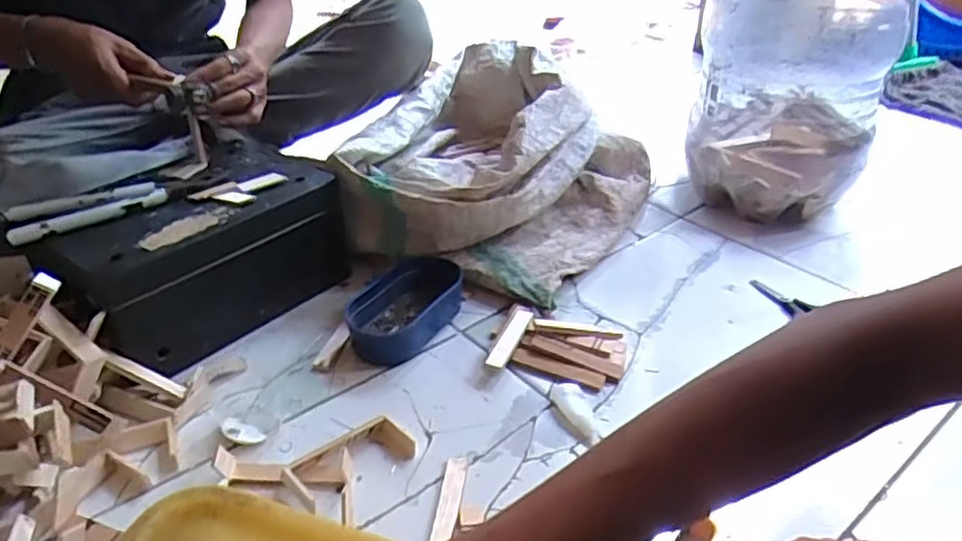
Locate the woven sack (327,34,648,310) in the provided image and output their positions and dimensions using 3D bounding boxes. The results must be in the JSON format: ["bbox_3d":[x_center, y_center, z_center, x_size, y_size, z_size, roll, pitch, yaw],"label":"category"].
[{"bbox_3d":[0.041,-0.158,0.936,0.341,0.175,0.432,10,36,17],"label":"woven sack"}]

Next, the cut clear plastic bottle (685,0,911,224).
[{"bbox_3d":[0.410,-0.235,0.929,0.224,0.272,0.197,14,37,21],"label":"cut clear plastic bottle"}]

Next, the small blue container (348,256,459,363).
[{"bbox_3d":[-0.079,0.041,0.755,0.088,0.050,0.146,17,38,25],"label":"small blue container"}]

